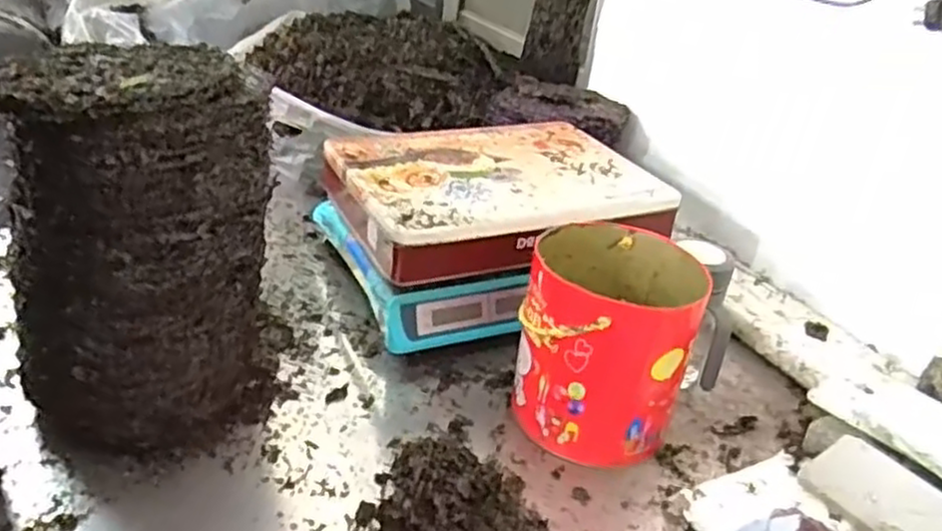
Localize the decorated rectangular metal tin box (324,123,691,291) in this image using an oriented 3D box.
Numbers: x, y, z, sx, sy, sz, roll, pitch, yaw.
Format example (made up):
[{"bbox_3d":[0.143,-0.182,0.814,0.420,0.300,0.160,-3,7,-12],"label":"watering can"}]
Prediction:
[{"bbox_3d":[0.027,-0.092,0.919,0.370,0.075,0.290,-8,32,-25],"label":"decorated rectangular metal tin box"}]

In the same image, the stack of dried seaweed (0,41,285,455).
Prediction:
[{"bbox_3d":[-0.296,-0.016,0.669,0.218,0.323,0.198,-4,31,-19],"label":"stack of dried seaweed"}]

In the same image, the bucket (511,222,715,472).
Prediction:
[{"bbox_3d":[0.134,0.074,0.739,0.157,0.180,0.169,6,29,-3],"label":"bucket"}]

